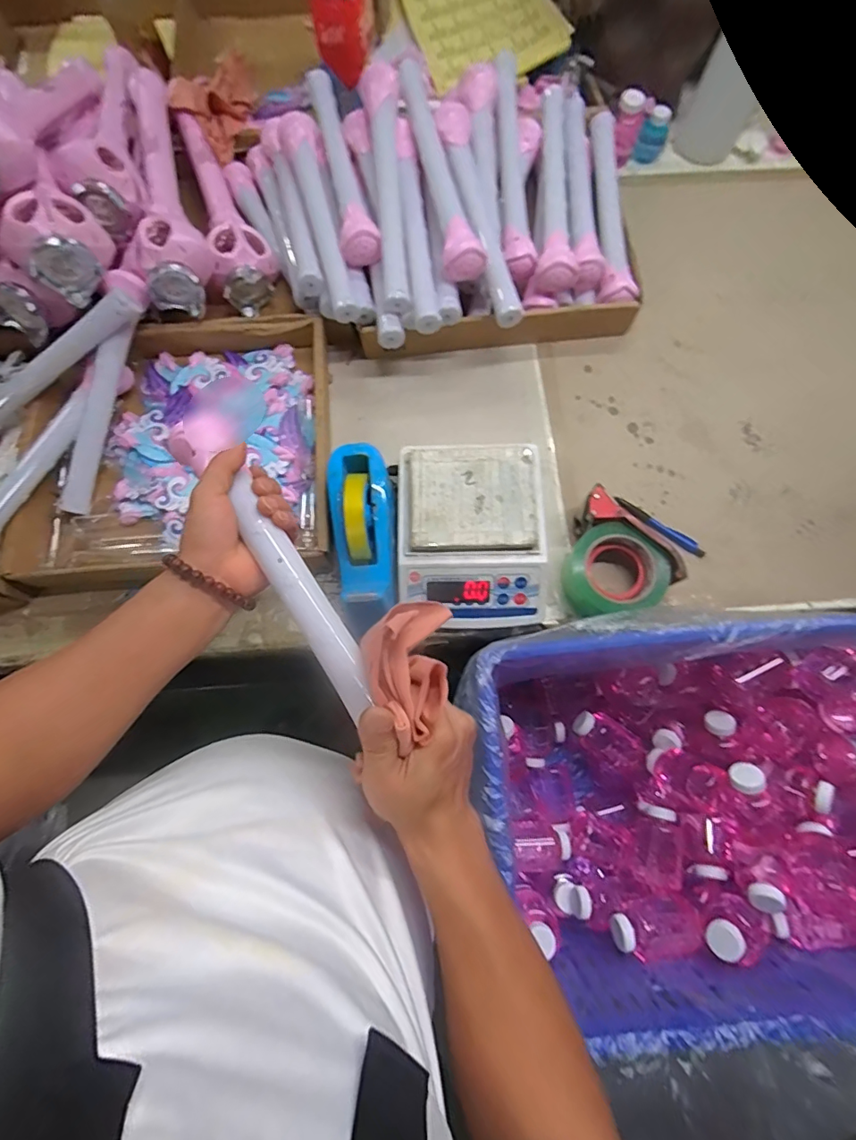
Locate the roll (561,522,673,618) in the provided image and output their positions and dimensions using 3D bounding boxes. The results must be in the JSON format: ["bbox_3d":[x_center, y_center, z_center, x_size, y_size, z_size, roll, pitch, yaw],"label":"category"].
[{"bbox_3d":[0.215,0.003,0.595,0.112,0.063,0.099,-5,74,-2],"label":"roll"}]

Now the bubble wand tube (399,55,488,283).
[{"bbox_3d":[0.011,-0.515,0.639,0.053,0.048,0.322,-11,75,-4],"label":"bubble wand tube"}]

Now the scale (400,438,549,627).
[{"bbox_3d":[0.052,-0.040,0.600,0.163,0.080,0.210,-1,74,-1],"label":"scale"}]

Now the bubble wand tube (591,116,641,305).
[{"bbox_3d":[0.257,-0.512,0.705,0.049,0.032,0.304,0,74,-1],"label":"bubble wand tube"}]

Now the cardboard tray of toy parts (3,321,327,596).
[{"bbox_3d":[-0.319,-0.158,0.647,0.375,0.058,0.355,-5,74,-2],"label":"cardboard tray of toy parts"}]

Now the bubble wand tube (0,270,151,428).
[{"bbox_3d":[-0.481,-0.251,0.630,0.321,0.054,0.059,-36,77,7],"label":"bubble wand tube"}]

